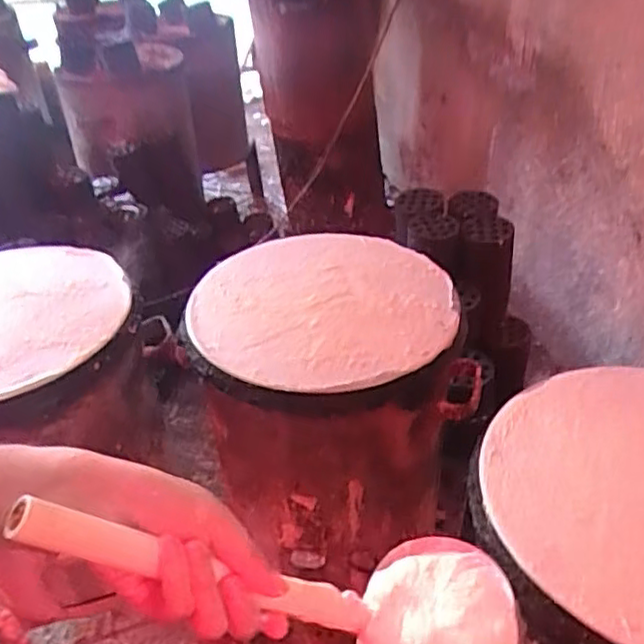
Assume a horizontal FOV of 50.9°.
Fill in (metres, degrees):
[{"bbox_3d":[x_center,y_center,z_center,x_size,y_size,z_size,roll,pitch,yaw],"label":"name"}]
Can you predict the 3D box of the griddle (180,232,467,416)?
[{"bbox_3d":[0.007,-0.024,0.947,0.360,0.051,0.370,-2,37,1],"label":"griddle"}]

